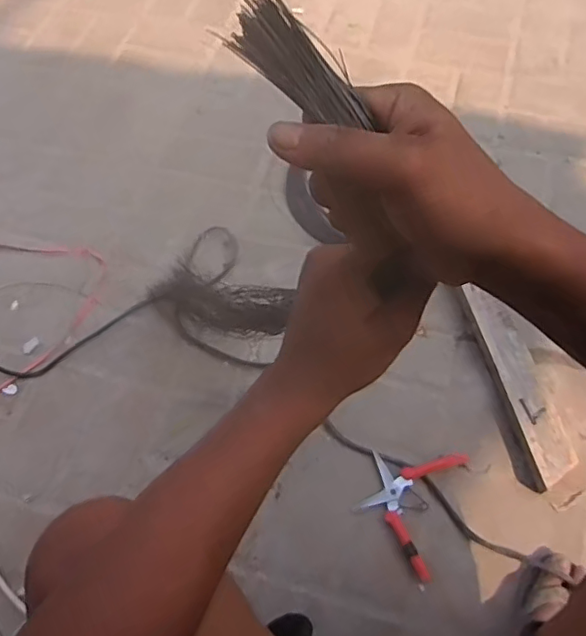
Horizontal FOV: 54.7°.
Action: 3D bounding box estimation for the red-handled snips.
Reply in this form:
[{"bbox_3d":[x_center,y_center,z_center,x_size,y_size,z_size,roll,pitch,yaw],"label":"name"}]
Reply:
[{"bbox_3d":[0.162,0.258,0.809,0.120,0.020,0.178,21,66,13],"label":"red-handled snips"}]

